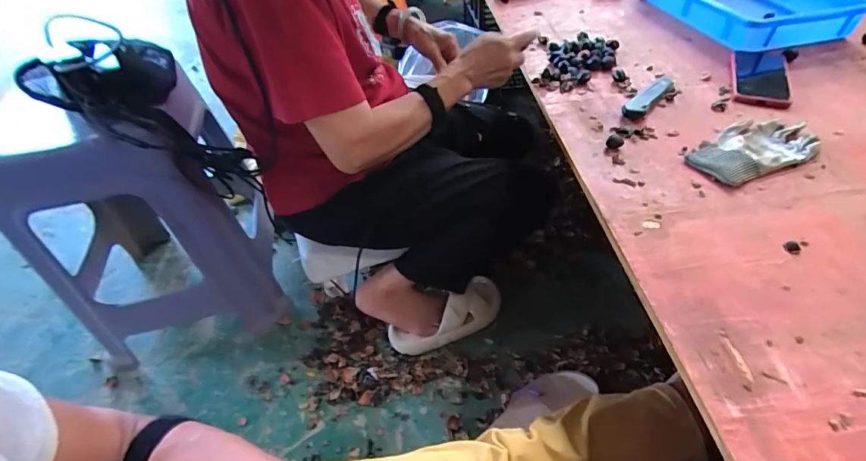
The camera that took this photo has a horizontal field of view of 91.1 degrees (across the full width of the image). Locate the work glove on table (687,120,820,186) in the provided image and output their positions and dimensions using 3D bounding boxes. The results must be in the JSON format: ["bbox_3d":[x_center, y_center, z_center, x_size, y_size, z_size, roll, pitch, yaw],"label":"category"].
[{"bbox_3d":[0.433,-0.106,0.569,0.177,0.015,0.096,-28,50,-21],"label":"work glove on table"}]

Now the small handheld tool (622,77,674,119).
[{"bbox_3d":[0.349,-0.217,0.680,0.034,0.016,0.149,32,56,30],"label":"small handheld tool"}]

